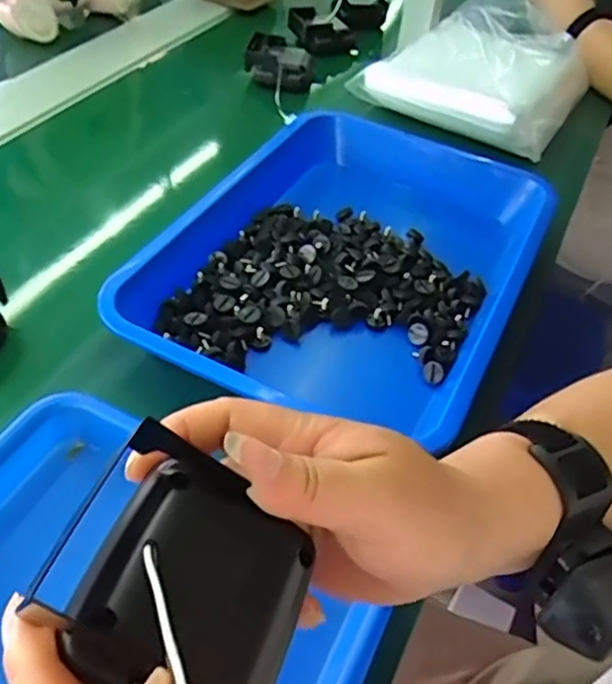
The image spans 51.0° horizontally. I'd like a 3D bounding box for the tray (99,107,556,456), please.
[{"bbox_3d":[0.032,-0.059,0.550,0.268,0.087,0.364,21,50,13],"label":"tray"}]

